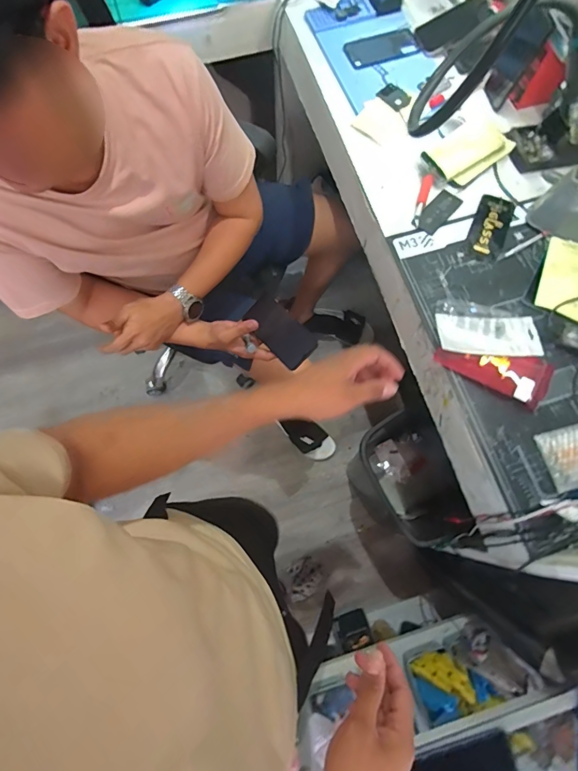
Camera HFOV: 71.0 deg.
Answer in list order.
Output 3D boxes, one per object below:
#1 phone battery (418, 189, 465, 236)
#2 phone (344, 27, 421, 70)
[{"bbox_3d":[0.293,-0.339,0.792,0.049,0.004,0.093,44,88,5],"label":"phone battery"},{"bbox_3d":[0.207,-0.757,0.911,0.154,0.012,0.086,-7,76,11],"label":"phone"}]

